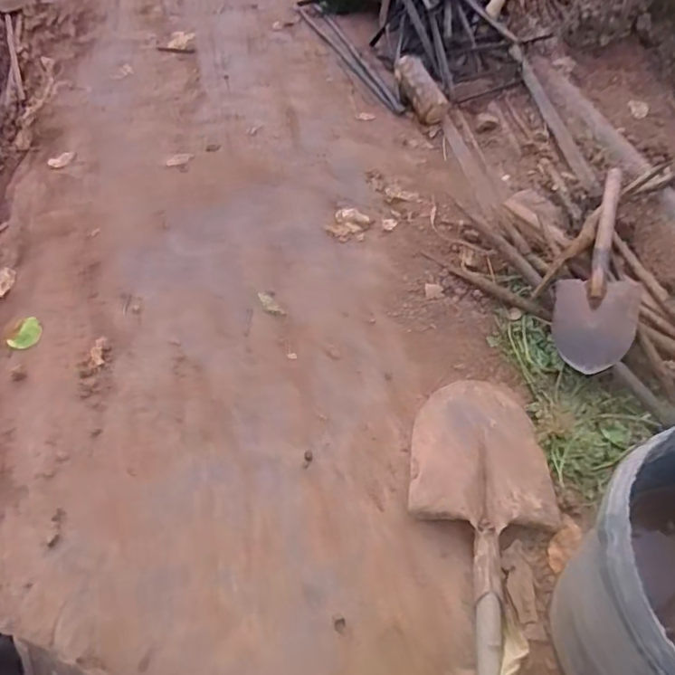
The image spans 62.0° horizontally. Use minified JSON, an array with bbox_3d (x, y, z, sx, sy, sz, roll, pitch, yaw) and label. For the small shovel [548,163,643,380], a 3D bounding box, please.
[{"bbox_3d":[0.508,-0.134,1.075,0.139,0.084,0.449,18,58,14],"label":"small shovel"}]

